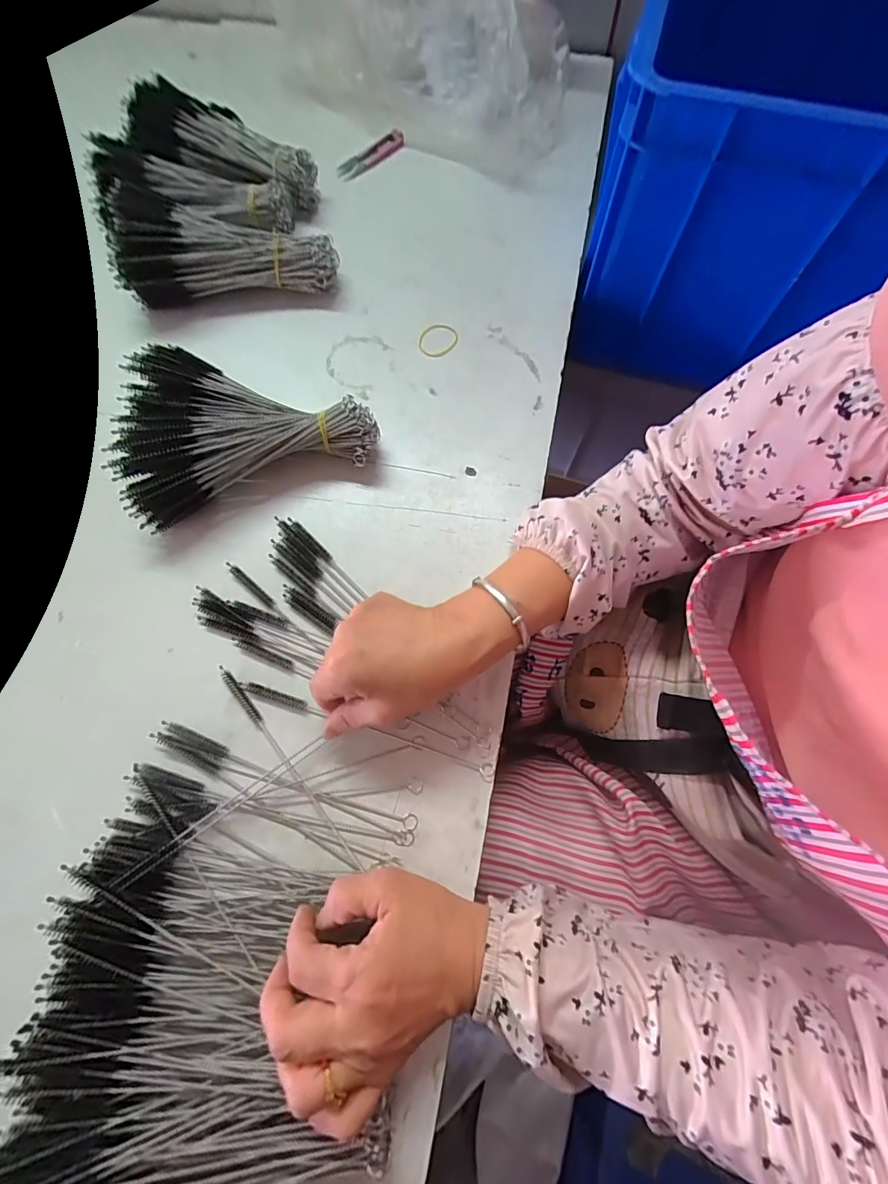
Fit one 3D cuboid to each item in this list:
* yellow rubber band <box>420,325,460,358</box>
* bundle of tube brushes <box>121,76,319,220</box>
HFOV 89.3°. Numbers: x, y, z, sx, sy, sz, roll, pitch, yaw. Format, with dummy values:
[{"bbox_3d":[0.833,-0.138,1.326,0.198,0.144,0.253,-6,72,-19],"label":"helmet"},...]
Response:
[{"bbox_3d":[-0.005,-0.257,0.460,0.037,0.006,0.047,25,72,8],"label":"yellow rubber band"},{"bbox_3d":[-0.239,-0.487,0.492,0.197,0.043,0.067,15,70,-9],"label":"bundle of tube brushes"}]

